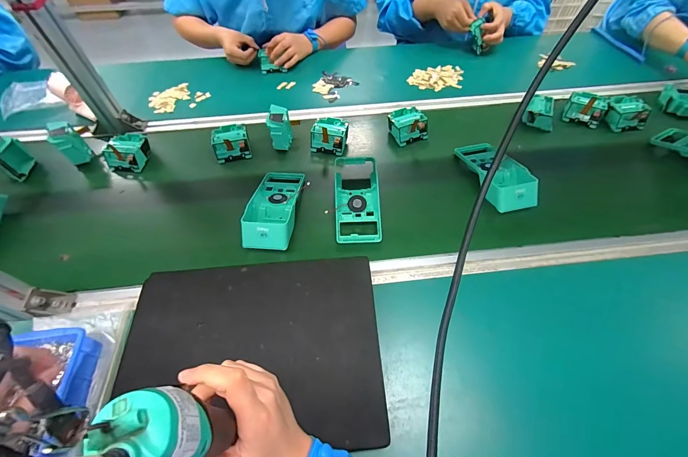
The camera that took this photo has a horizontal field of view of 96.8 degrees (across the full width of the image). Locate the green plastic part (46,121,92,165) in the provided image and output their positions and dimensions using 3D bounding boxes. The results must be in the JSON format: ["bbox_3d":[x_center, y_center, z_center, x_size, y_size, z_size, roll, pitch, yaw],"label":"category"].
[{"bbox_3d":[-0.590,-0.181,0.661,0.060,0.082,0.052,37,64,22],"label":"green plastic part"}]

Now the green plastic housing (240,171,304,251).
[{"bbox_3d":[-0.128,-0.044,0.568,0.086,0.055,0.189,3,56,2],"label":"green plastic housing"}]

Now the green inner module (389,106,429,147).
[{"bbox_3d":[0.145,-0.235,0.695,0.076,0.038,0.076,-17,58,-11],"label":"green inner module"}]

